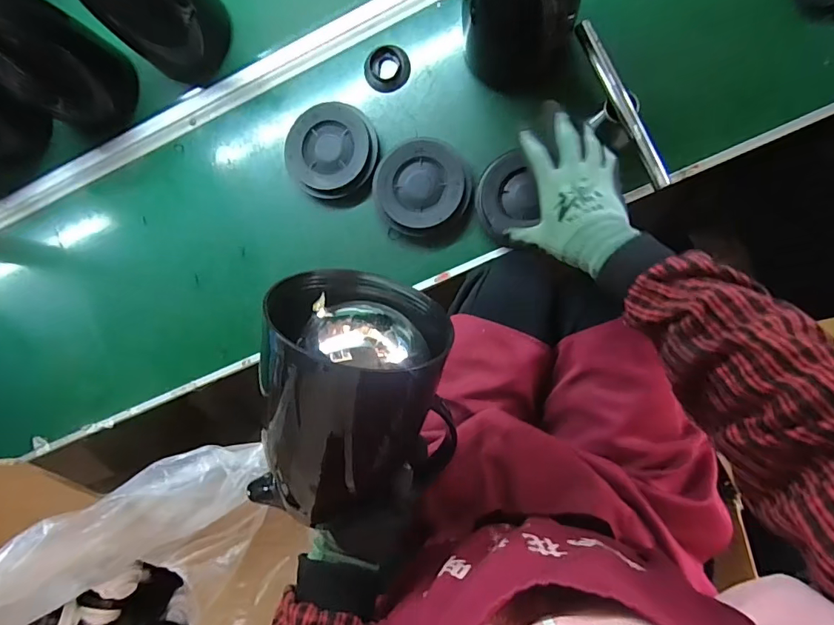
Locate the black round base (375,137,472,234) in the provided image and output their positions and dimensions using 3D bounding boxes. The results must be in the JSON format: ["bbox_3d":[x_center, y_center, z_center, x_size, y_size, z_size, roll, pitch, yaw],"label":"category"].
[{"bbox_3d":[0.005,-0.155,0.577,0.121,0.031,0.111,0,91,8],"label":"black round base"}]

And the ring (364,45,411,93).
[{"bbox_3d":[-0.041,-0.319,0.598,0.059,0.011,0.055,0,91,8],"label":"ring"}]

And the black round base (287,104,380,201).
[{"bbox_3d":[-0.108,-0.209,0.599,0.116,0.042,0.120,0,91,8],"label":"black round base"}]

